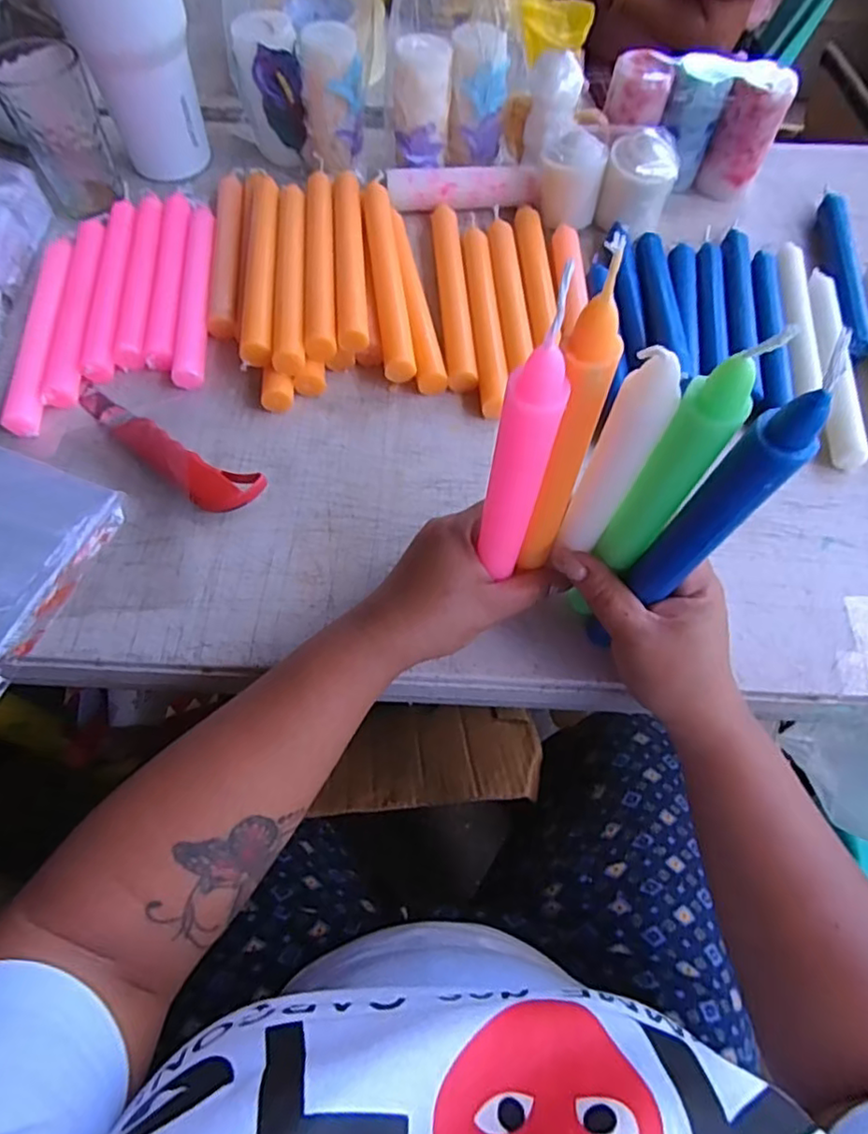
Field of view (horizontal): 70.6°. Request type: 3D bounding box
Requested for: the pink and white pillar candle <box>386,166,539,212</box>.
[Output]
[{"bbox_3d":[0.026,-0.342,0.552,0.131,0.027,0.021,-1,62,-2],"label":"pink and white pillar candle"}]

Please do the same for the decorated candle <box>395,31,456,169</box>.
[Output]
[{"bbox_3d":[-0.011,-0.400,0.535,0.051,0.095,0.040,3,62,0],"label":"decorated candle"}]

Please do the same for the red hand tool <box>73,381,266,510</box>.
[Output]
[{"bbox_3d":[-0.195,-0.090,0.432,0.179,0.024,0.039,35,67,16],"label":"red hand tool"}]

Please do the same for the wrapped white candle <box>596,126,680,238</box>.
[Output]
[{"bbox_3d":[0.179,-0.336,0.535,0.059,0.070,0.053,17,63,7],"label":"wrapped white candle"}]

